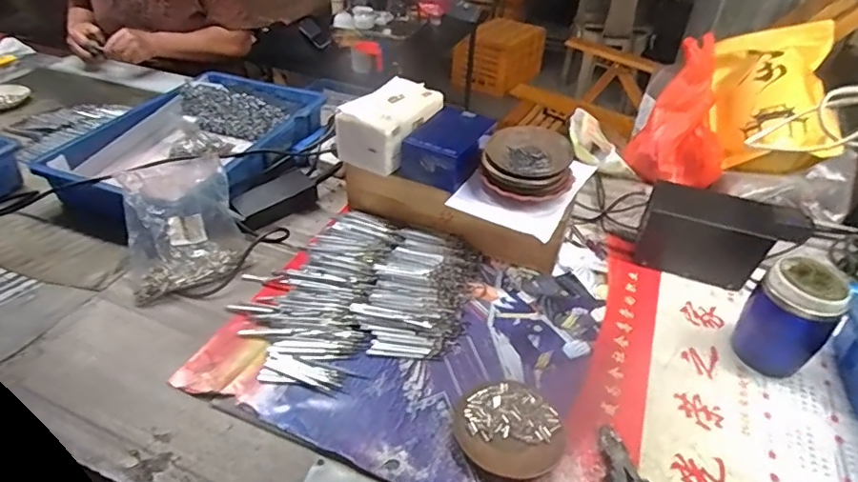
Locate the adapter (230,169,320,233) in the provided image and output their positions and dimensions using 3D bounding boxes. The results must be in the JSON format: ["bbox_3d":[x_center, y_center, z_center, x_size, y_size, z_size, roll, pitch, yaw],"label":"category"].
[{"bbox_3d":[-0.245,-0.065,0.836,0.132,0.042,0.048,-30,48,-34],"label":"adapter"}]

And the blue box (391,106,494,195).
[{"bbox_3d":[0.029,-0.140,0.800,0.102,0.069,0.152,19,41,19],"label":"blue box"}]

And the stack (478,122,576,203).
[{"bbox_3d":[0.139,-0.116,0.753,0.125,0.056,0.125,9,39,7],"label":"stack"}]

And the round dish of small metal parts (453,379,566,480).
[{"bbox_3d":[0.086,0.201,0.568,0.106,0.017,0.107,1,38,-1],"label":"round dish of small metal parts"}]

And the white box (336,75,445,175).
[{"bbox_3d":[-0.059,-0.179,0.812,0.097,0.089,0.159,23,43,23],"label":"white box"}]

